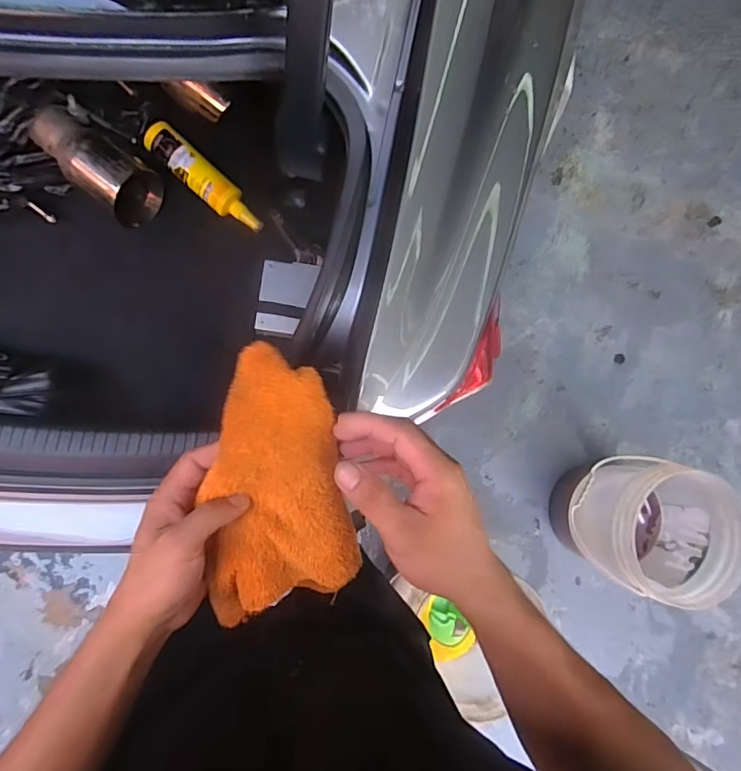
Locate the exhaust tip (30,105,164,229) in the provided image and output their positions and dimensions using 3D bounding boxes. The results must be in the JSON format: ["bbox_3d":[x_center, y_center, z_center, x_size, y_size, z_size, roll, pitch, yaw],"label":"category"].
[{"bbox_3d":[-0.435,-0.353,0.826,0.209,0.084,0.097,38,86,-18],"label":"exhaust tip"}]

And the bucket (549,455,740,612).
[{"bbox_3d":[0.679,0.342,1.310,0.315,0.357,0.290,1,85,-9],"label":"bucket"}]

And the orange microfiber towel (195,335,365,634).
[{"bbox_3d":[-0.066,0.081,0.389,0.107,0.038,0.210,0,99,-4],"label":"orange microfiber towel"}]

